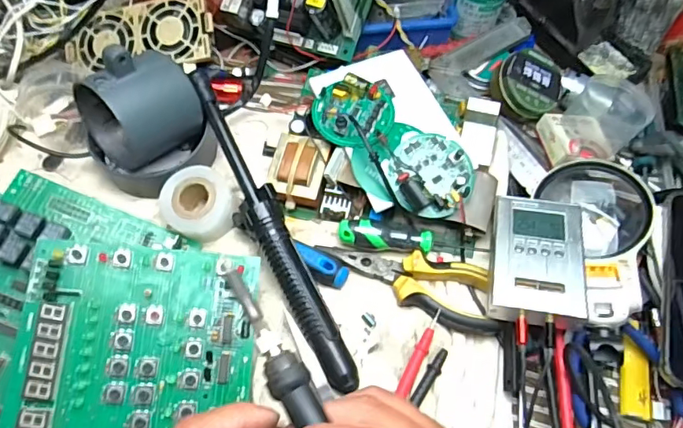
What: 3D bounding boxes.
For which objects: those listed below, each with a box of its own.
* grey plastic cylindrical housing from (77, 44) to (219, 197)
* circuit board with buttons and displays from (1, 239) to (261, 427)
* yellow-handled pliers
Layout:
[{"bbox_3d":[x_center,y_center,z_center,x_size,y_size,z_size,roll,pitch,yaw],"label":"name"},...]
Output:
[{"bbox_3d":[-0.169,-0.080,0.444,0.100,0.111,0.078,-27,68,-16],"label":"grey plastic cylindrical housing"},{"bbox_3d":[-0.145,0.130,0.362,0.156,0.011,0.212,7,73,-14],"label":"circuit board with buttons and displays"},{"bbox_3d":[0.056,0.055,0.424,0.148,0.022,0.052,15,64,4],"label":"yellow-handled pliers"}]

